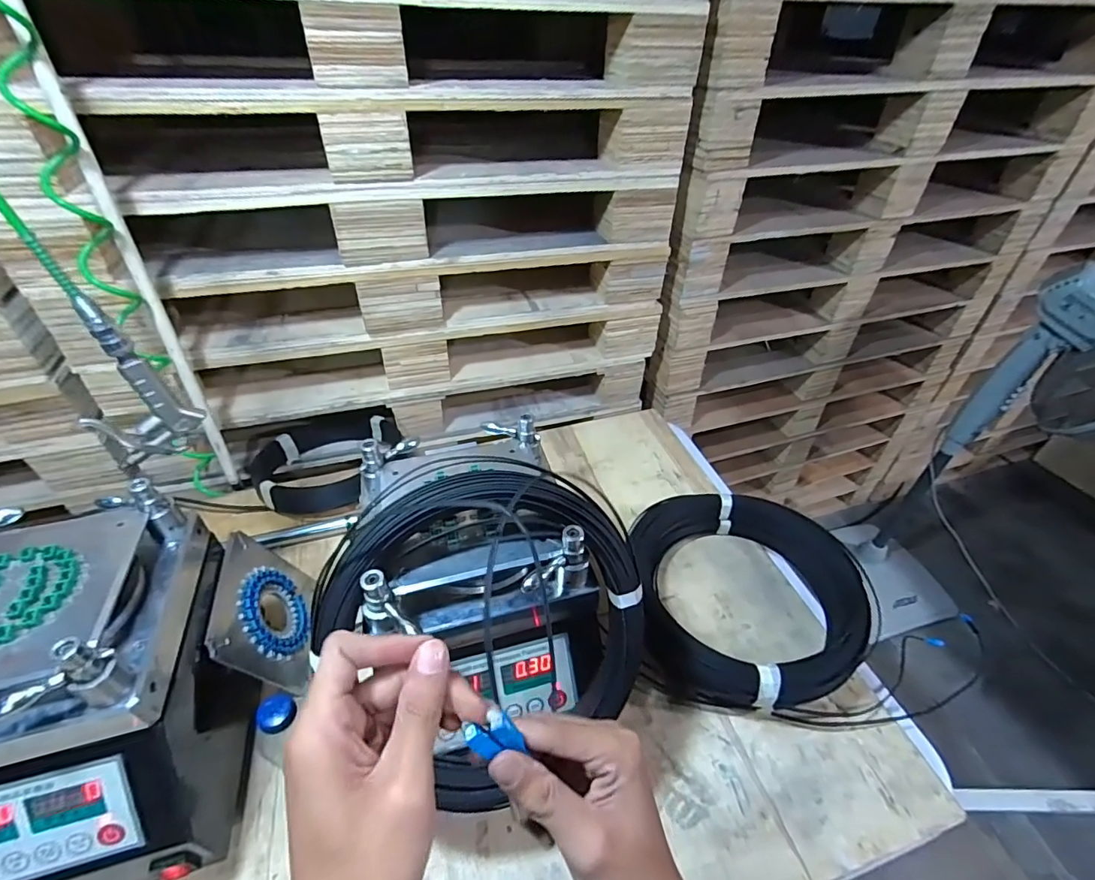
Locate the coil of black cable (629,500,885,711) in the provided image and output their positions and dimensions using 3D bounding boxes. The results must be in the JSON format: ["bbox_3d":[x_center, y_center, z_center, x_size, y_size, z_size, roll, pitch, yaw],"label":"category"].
[{"bbox_3d":[0.266,0.210,0.689,0.283,0.087,0.293,0,42,0],"label":"coil of black cable"}]

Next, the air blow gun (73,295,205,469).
[{"bbox_3d":[-0.425,-0.052,0.505,0.090,0.171,0.023,-24,47,-24],"label":"air blow gun"}]

